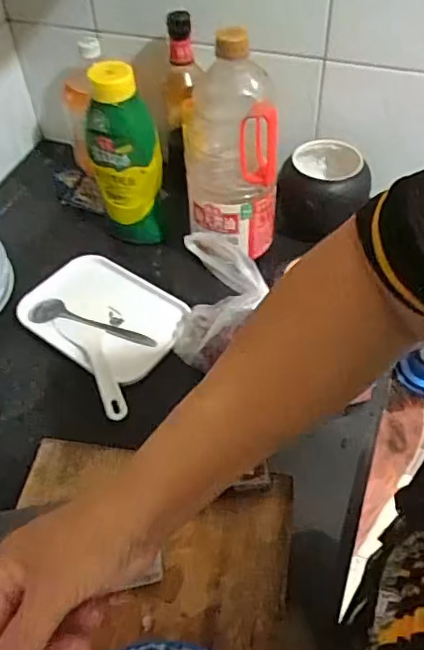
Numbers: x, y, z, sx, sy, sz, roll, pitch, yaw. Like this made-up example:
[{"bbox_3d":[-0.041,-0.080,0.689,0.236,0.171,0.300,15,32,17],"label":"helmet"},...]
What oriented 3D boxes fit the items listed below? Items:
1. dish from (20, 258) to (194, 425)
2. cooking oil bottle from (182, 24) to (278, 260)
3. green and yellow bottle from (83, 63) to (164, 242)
[{"bbox_3d":[-0.132,-0.001,0.706,0.209,0.031,0.160,31,58,25],"label":"dish"},{"bbox_3d":[0.026,-0.215,0.678,0.102,0.246,0.111,3,50,5],"label":"cooking oil bottle"},{"bbox_3d":[-0.107,-0.201,0.727,0.063,0.235,0.072,-29,55,-20],"label":"green and yellow bottle"}]

